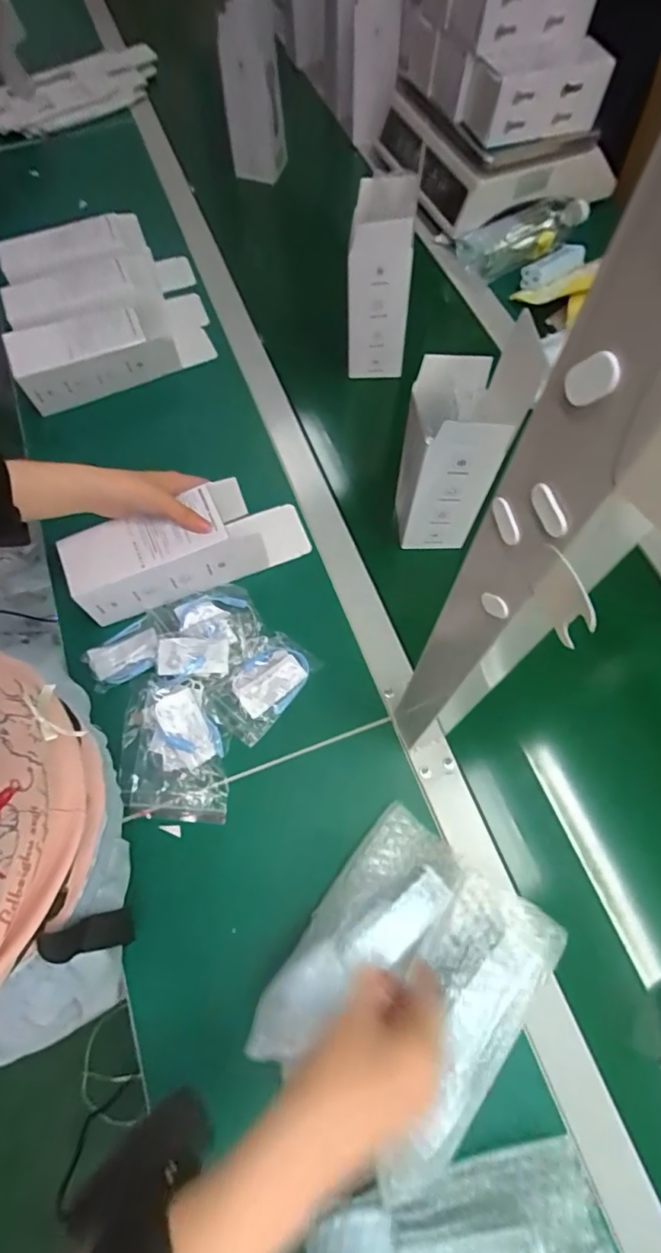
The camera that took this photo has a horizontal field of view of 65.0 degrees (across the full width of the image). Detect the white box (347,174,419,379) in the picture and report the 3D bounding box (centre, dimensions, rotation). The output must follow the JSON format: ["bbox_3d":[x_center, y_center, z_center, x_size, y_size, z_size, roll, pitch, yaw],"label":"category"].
[{"bbox_3d":[0.059,-0.406,0.624,0.070,0.197,0.067,8,68,5],"label":"white box"}]

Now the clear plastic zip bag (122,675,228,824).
[{"bbox_3d":[-0.152,0.116,0.498,0.096,0.029,0.134,-5,67,0],"label":"clear plastic zip bag"}]

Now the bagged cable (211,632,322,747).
[{"bbox_3d":[-0.068,0.059,0.530,0.063,0.011,0.109,38,74,16],"label":"bagged cable"}]

